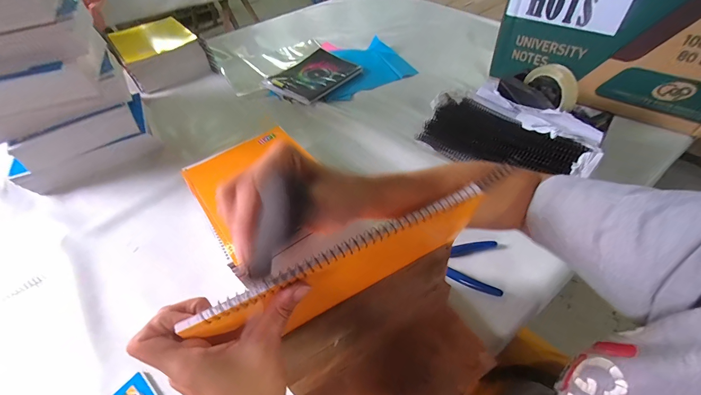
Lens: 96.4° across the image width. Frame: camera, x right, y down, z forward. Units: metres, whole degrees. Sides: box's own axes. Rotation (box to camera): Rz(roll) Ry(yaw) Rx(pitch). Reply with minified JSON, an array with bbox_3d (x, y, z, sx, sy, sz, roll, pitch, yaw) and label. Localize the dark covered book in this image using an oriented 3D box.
[{"bbox_3d":[-0.093,-0.323,0.824,0.156,0.034,0.229,31,59,27],"label":"dark covered book"}]

